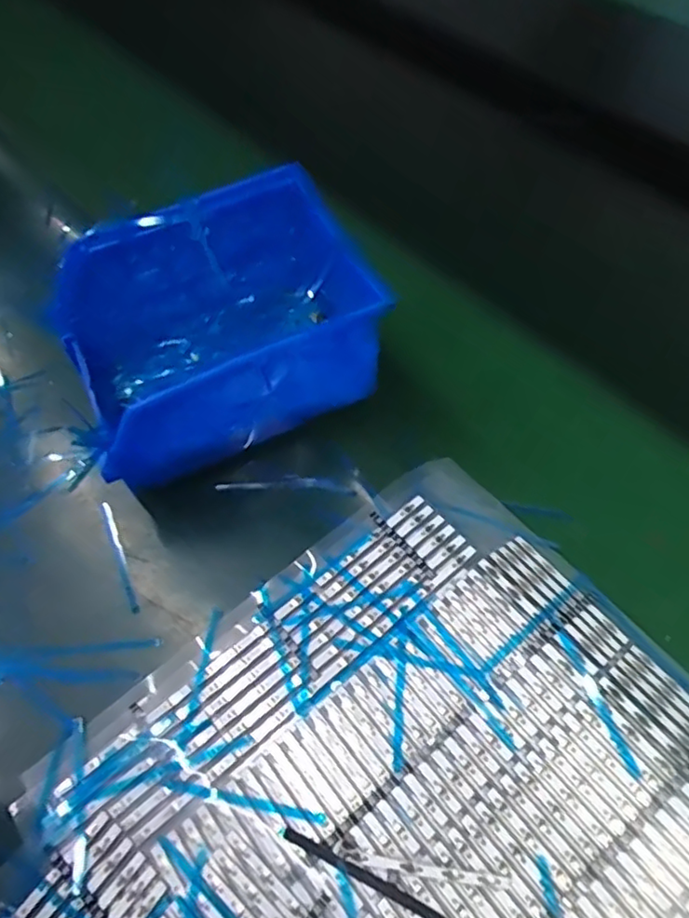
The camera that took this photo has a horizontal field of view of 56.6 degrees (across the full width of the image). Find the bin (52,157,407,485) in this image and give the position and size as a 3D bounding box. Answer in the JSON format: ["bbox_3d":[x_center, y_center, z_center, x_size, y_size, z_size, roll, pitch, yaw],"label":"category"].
[{"bbox_3d":[-0.059,-0.059,0.311,0.141,0.080,0.109,-22,58,-10],"label":"bin"}]

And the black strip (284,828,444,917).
[{"bbox_3d":[0.006,0.143,0.219,0.059,0.004,0.004,20,61,17],"label":"black strip"}]

